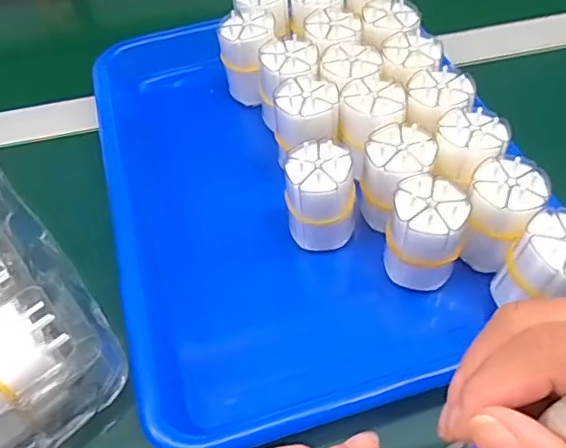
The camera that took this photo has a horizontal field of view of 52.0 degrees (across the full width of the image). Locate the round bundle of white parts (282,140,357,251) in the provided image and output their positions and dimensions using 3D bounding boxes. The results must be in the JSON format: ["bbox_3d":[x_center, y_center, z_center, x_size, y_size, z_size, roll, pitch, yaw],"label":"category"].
[{"bbox_3d":[0.021,-0.015,0.332,0.036,0.056,0.037,-3,51,3],"label":"round bundle of white parts"}]

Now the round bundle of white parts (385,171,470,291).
[{"bbox_3d":[0.075,0.007,0.310,0.037,0.057,0.042,10,53,13],"label":"round bundle of white parts"}]

